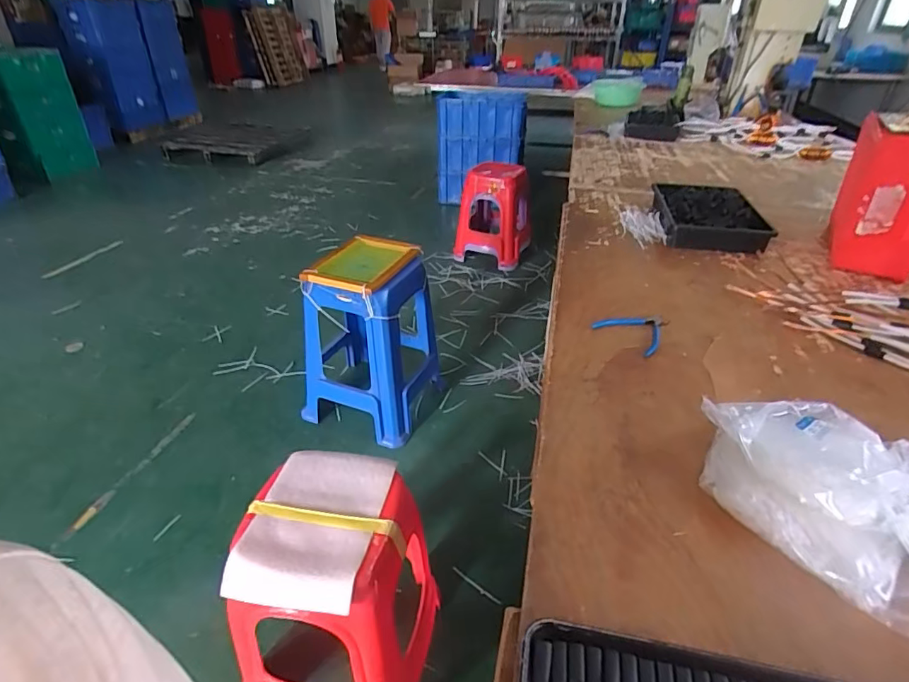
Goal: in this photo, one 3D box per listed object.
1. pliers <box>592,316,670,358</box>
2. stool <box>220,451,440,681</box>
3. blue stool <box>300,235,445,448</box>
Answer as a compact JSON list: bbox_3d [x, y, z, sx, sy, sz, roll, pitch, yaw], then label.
[{"bbox_3d":[0.344,-0.024,0.955,0.123,0.012,0.127,-20,38,-29],"label":"pliers"},{"bbox_3d":[-0.220,0.502,1.035,0.335,0.430,0.342,3,33,3],"label":"stool"},{"bbox_3d":[-0.294,-0.010,1.809,0.393,0.594,0.431,10,34,14],"label":"blue stool"}]

